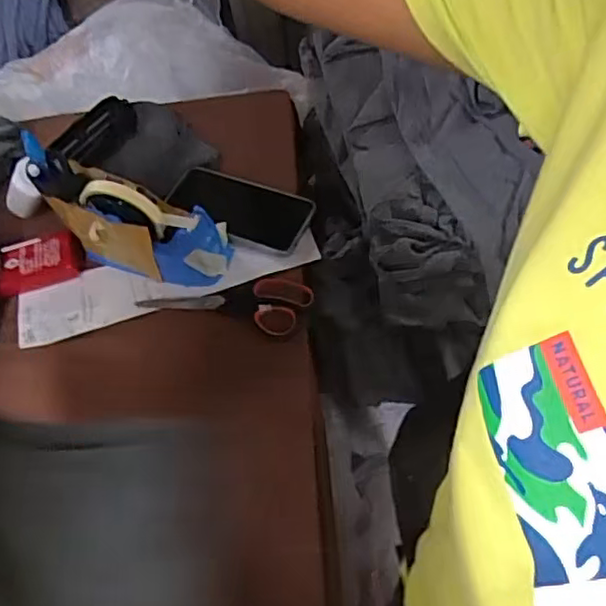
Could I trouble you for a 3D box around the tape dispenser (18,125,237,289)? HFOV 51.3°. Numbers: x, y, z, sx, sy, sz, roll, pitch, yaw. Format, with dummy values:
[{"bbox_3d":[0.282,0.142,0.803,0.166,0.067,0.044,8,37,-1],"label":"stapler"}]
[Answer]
[{"bbox_3d":[-0.172,-0.094,0.626,0.172,0.158,0.061,13,60,16],"label":"tape dispenser"}]

